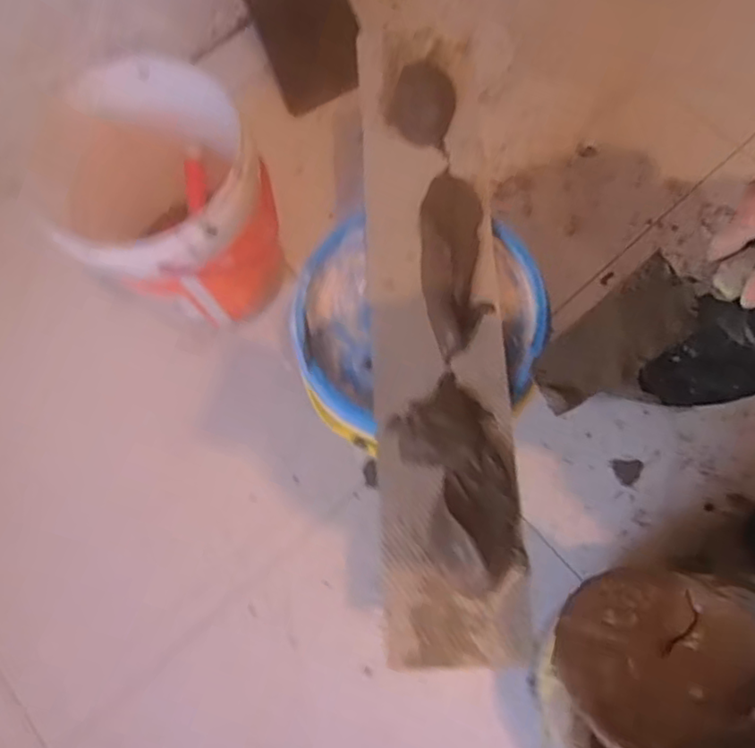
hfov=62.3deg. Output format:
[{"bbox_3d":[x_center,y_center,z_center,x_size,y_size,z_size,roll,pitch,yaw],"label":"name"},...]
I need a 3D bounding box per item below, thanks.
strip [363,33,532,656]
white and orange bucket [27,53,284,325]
[{"bbox_3d":[0.073,-0.087,0.720,0.149,0.047,0.780,-3,74,0],"label":"strip"},{"bbox_3d":[-0.307,-0.248,0.987,0.292,0.325,0.293,-43,77,-9],"label":"white and orange bucket"}]

